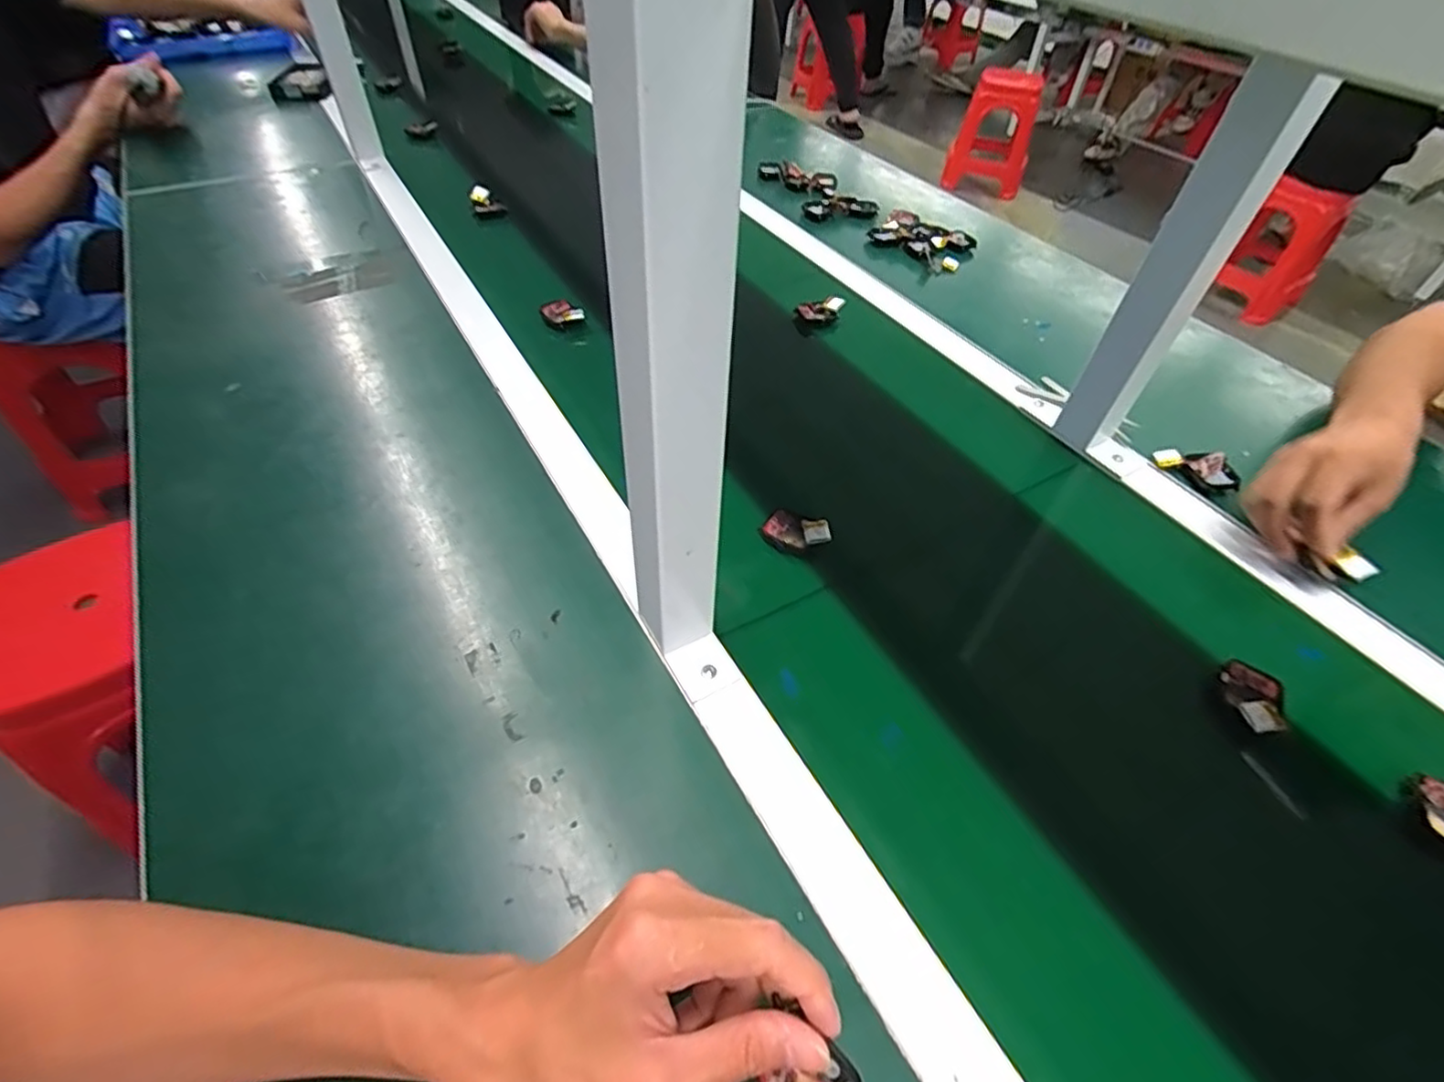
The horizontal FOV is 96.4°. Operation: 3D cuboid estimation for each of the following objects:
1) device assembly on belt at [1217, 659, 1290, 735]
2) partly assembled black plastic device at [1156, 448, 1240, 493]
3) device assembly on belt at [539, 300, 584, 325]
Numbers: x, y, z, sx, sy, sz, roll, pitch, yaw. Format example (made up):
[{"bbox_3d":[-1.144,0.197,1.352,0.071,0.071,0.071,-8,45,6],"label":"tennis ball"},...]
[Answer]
[{"bbox_3d":[0.357,0.105,0.432,0.037,0.009,0.055,21,50,14],"label":"device assembly on belt"},{"bbox_3d":[0.436,-0.070,0.589,0.068,0.027,0.034,35,55,25],"label":"partly assembled black plastic device"},{"bbox_3d":[-0.179,-0.256,0.723,0.045,0.015,0.024,-12,50,-15],"label":"device assembly on belt"}]

